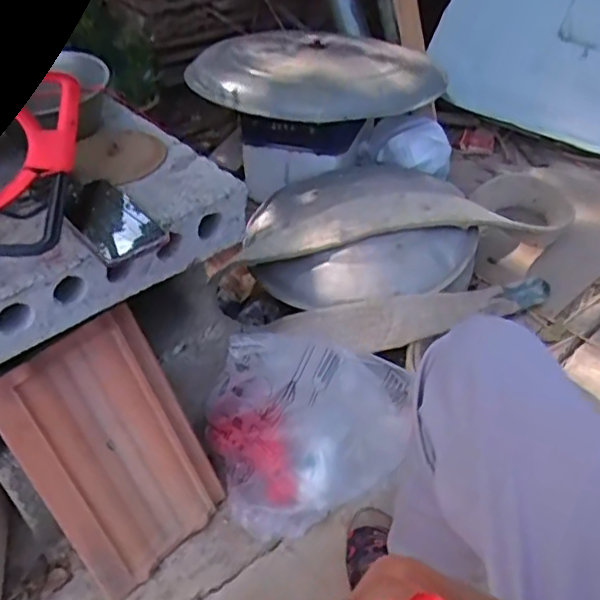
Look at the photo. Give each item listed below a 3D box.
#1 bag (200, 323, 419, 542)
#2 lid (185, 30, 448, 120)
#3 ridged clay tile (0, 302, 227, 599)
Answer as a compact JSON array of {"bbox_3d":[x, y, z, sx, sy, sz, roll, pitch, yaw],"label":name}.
[{"bbox_3d":[0.011,0.165,0.869,0.274,0.192,0.229,-11,43,-9],"label":"bag"},{"bbox_3d":[0.038,-0.573,1.520,0.623,0.079,0.482,3,41,7],"label":"lid"},{"bbox_3d":[-0.240,0.200,0.814,0.031,0.338,0.210,0,30,48],"label":"ridged clay tile"}]

